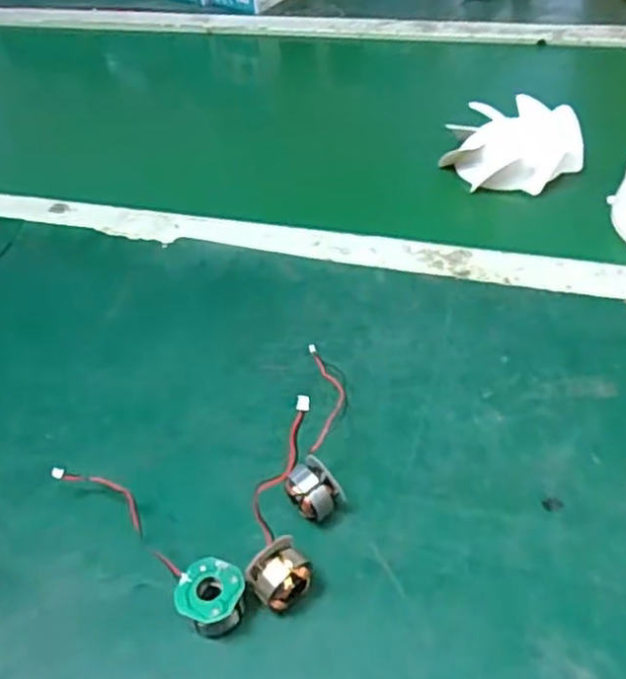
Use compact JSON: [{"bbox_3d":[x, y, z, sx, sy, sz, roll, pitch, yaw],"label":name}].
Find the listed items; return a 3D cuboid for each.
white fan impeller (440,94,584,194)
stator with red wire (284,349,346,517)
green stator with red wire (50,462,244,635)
[{"bbox_3d":[0.169,-0.168,0.612,0.106,0.035,0.101,0,43,6],"label":"white fan impeller"},{"bbox_3d":[0.006,0.044,0.409,0.027,0.028,0.133,0,43,7],"label":"stator with red wire"},{"bbox_3d":[-0.087,0.101,0.365,0.130,0.025,0.031,27,52,31],"label":"green stator with red wire"}]

